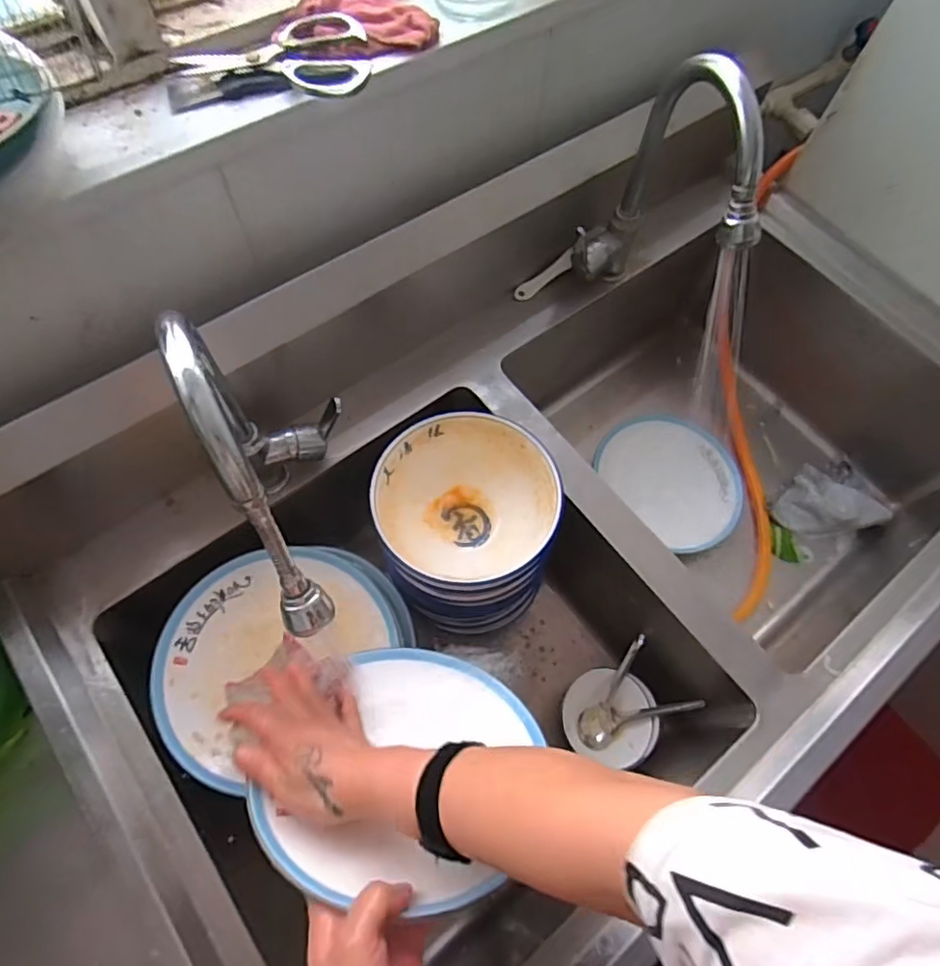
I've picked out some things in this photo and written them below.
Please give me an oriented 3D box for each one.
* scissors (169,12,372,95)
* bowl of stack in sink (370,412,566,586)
[{"bbox_3d":[-0.175,-0.403,0.548,0.180,0.030,0.092,12,65,2],"label":"scissors"},{"bbox_3d":[-0.007,0.023,0.670,0.196,0.088,0.191,1,65,-3],"label":"bowl of stack in sink"}]

